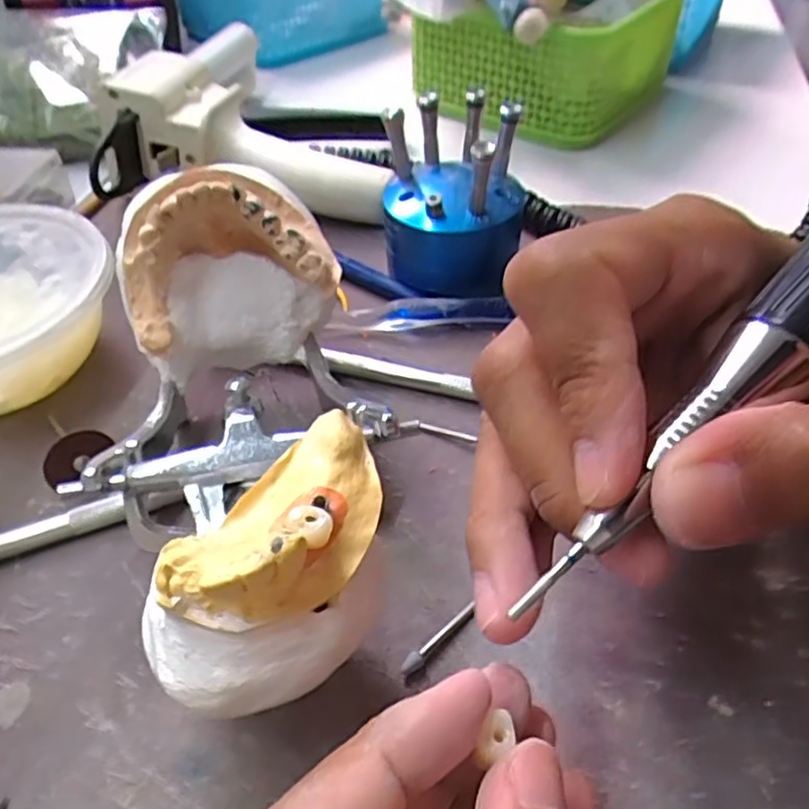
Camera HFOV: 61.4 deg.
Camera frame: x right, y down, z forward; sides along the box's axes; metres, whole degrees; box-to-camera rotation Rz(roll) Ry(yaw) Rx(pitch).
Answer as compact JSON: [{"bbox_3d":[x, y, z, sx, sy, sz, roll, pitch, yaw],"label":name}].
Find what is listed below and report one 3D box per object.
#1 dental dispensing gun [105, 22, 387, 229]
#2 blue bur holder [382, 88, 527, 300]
[{"bbox_3d":[-0.070,-0.142,0.347,0.142,0.051,0.075,13,48,14],"label":"dental dispensing gun"},{"bbox_3d":[0.021,-0.085,0.287,0.059,0.064,0.061,5,46,7],"label":"blue bur holder"}]

